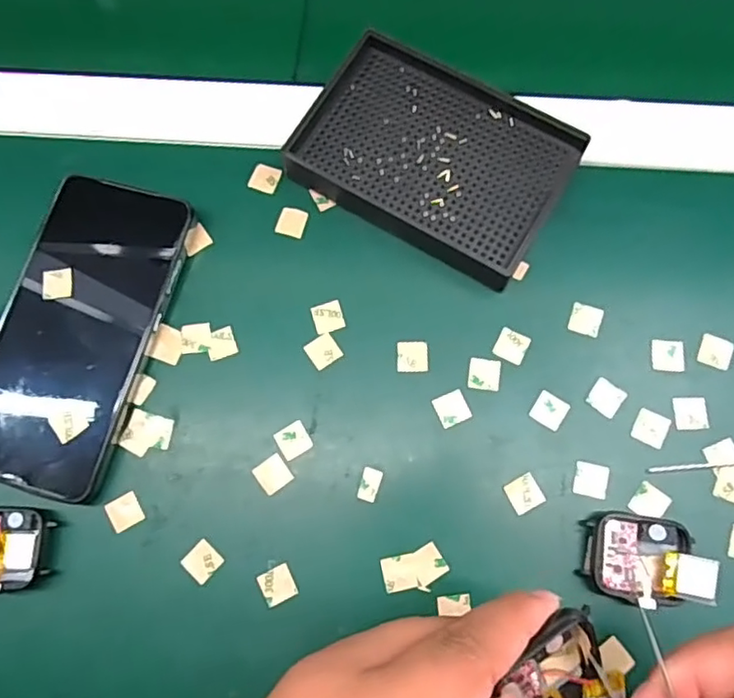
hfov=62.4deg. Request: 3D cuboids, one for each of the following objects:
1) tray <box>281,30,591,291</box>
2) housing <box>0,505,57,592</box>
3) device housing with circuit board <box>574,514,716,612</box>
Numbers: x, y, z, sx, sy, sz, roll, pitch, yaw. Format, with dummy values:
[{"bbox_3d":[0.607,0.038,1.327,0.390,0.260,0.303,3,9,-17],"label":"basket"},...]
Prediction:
[{"bbox_3d":[0.036,-0.104,0.329,0.137,0.023,0.092,30,78,9],"label":"tray"},{"bbox_3d":[-0.176,0.096,0.293,0.044,0.007,0.038,0,75,2],"label":"housing"},{"bbox_3d":[0.128,0.096,0.275,0.050,0.018,0.037,4,75,3],"label":"device housing with circuit board"}]

